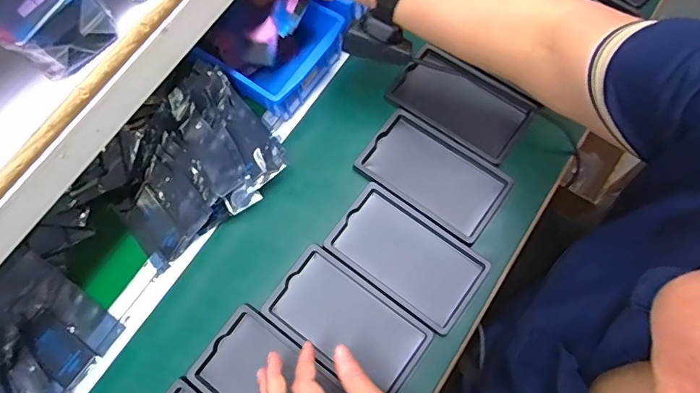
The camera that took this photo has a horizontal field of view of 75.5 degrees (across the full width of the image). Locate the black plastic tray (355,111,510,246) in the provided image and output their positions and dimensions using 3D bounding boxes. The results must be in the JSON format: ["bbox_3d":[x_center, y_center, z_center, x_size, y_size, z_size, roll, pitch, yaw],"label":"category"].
[{"bbox_3d":[0.094,-0.027,0.517,0.158,0.010,0.093,36,76,13],"label":"black plastic tray"}]

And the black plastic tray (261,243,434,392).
[{"bbox_3d":[-0.003,0.132,0.475,0.159,0.022,0.091,35,76,13],"label":"black plastic tray"}]

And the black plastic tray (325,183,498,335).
[{"bbox_3d":[0.062,0.064,0.492,0.160,0.013,0.091,35,76,13],"label":"black plastic tray"}]

